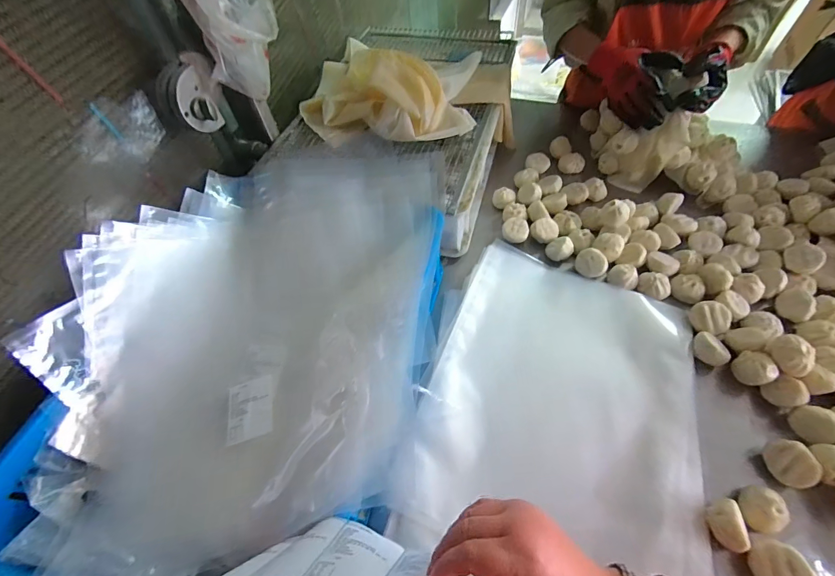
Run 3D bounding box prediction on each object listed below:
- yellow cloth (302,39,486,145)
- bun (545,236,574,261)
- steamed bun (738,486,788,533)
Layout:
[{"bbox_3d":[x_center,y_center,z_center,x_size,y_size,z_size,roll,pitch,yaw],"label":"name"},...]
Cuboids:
[{"bbox_3d":[-0.063,-0.396,0.758,0.353,0.094,0.245,2,56,6],"label":"yellow cloth"},{"bbox_3d":[0.259,-0.072,0.692,0.045,0.027,0.039,23,61,19],"label":"bun"},{"bbox_3d":[0.415,0.268,0.459,0.044,0.041,0.049,-3,56,2],"label":"steamed bun"}]

